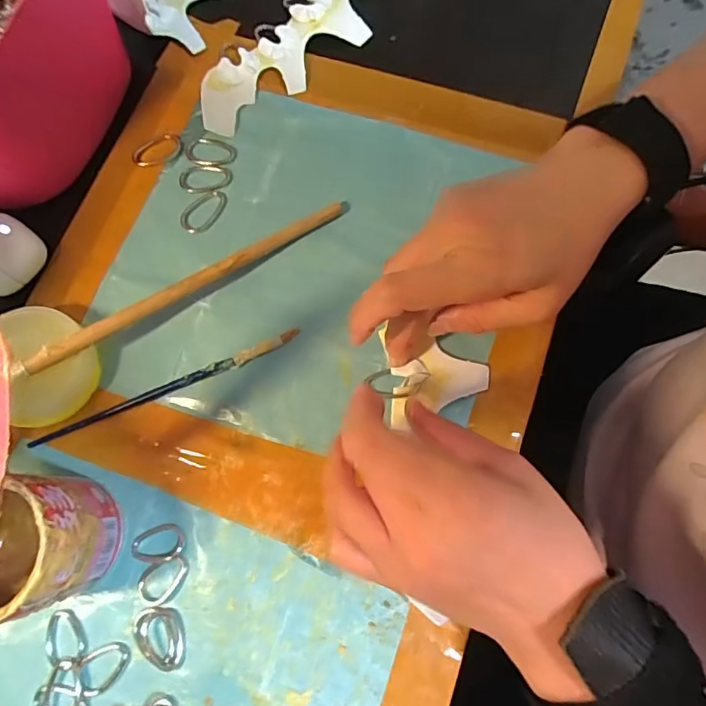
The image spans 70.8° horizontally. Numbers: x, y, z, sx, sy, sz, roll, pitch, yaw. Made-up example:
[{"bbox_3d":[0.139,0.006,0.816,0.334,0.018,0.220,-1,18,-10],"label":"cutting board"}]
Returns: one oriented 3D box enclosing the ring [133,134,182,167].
[{"bbox_3d":[-0.136,-0.140,0.343,0.035,0.004,0.021,-24,76,-7],"label":"ring"}]

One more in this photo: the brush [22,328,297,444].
[{"bbox_3d":[-0.110,0.021,0.296,0.165,0.006,0.008,-23,76,-7],"label":"brush"}]

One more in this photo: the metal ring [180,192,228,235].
[{"bbox_3d":[-0.099,-0.094,0.329,0.035,0.004,0.021,-41,79,-11],"label":"metal ring"}]

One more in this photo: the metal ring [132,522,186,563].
[{"bbox_3d":[-0.108,0.106,0.275,0.029,0.004,0.019,-14,75,-4],"label":"metal ring"}]

